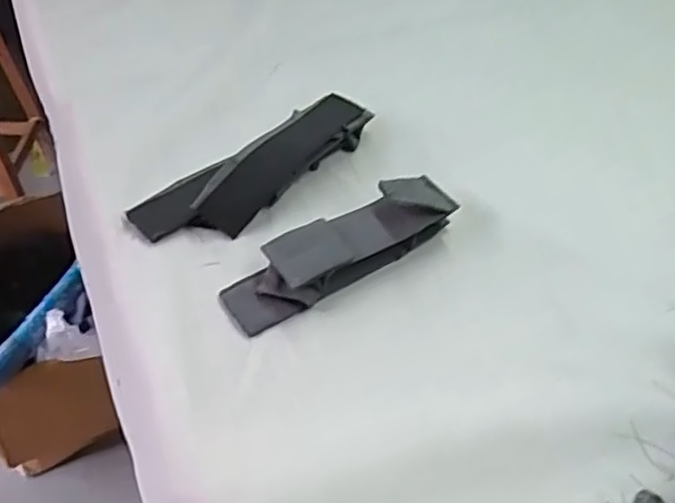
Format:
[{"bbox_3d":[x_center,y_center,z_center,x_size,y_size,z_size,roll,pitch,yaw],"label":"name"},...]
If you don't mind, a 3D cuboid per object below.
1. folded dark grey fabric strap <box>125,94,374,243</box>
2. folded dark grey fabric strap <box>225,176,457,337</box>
[{"bbox_3d":[-0.060,-0.070,0.545,0.222,0.035,0.069,-31,55,-30],"label":"folded dark grey fabric strap"},{"bbox_3d":[0.004,-0.004,0.480,0.182,0.038,0.045,-26,52,-26],"label":"folded dark grey fabric strap"}]

